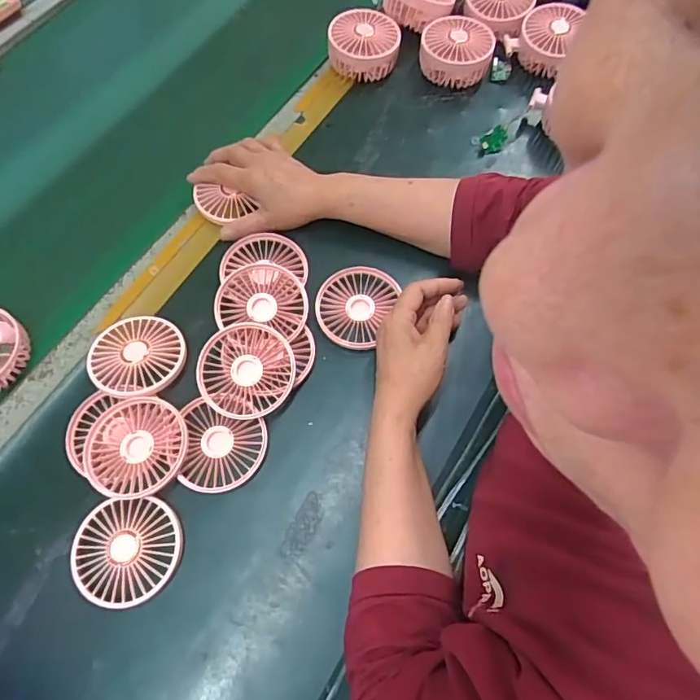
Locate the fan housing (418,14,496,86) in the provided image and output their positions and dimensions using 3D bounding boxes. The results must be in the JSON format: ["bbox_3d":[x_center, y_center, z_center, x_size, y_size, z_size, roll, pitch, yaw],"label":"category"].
[{"bbox_3d":[0.133,-0.373,0.627,0.089,0.051,0.082,6,66,3],"label":"fan housing"}]

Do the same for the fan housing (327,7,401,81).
[{"bbox_3d":[0.018,-0.383,0.631,0.089,0.056,0.083,0,66,1],"label":"fan housing"}]

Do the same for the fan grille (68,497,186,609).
[{"bbox_3d":[-0.186,0.170,0.421,0.086,0.019,0.082,0,66,0],"label":"fan grille"}]

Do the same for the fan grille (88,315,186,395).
[{"bbox_3d":[-0.202,0.005,0.477,0.085,0.018,0.085,-10,67,-4],"label":"fan grille"}]

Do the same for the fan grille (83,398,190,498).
[{"bbox_3d":[-0.190,0.086,0.444,0.088,0.015,0.085,0,66,0],"label":"fan grille"}]

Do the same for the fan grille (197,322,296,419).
[{"bbox_3d":[-0.097,0.018,0.462,0.084,0.018,0.086,0,66,0],"label":"fan grille"}]

